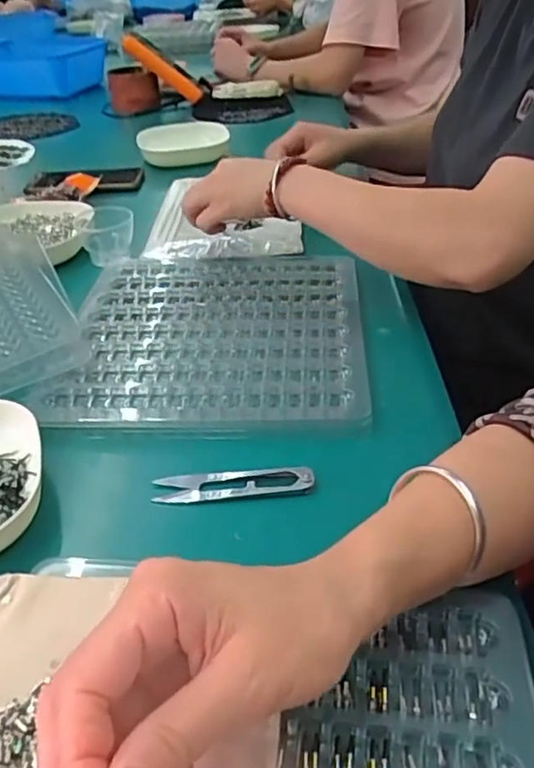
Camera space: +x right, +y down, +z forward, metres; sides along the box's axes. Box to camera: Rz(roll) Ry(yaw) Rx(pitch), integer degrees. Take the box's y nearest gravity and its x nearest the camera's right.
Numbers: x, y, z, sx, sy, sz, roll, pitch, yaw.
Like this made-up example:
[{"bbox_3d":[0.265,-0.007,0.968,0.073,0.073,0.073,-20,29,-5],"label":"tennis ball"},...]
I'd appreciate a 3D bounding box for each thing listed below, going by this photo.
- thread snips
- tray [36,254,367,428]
[{"bbox_3d":[-0.022,0.066,0.413,0.103,0.014,0.022,-4,35,5],"label":"thread snips"},{"bbox_3d":[-0.042,-0.057,0.563,0.249,0.012,0.284,-2,35,7],"label":"tray"}]

